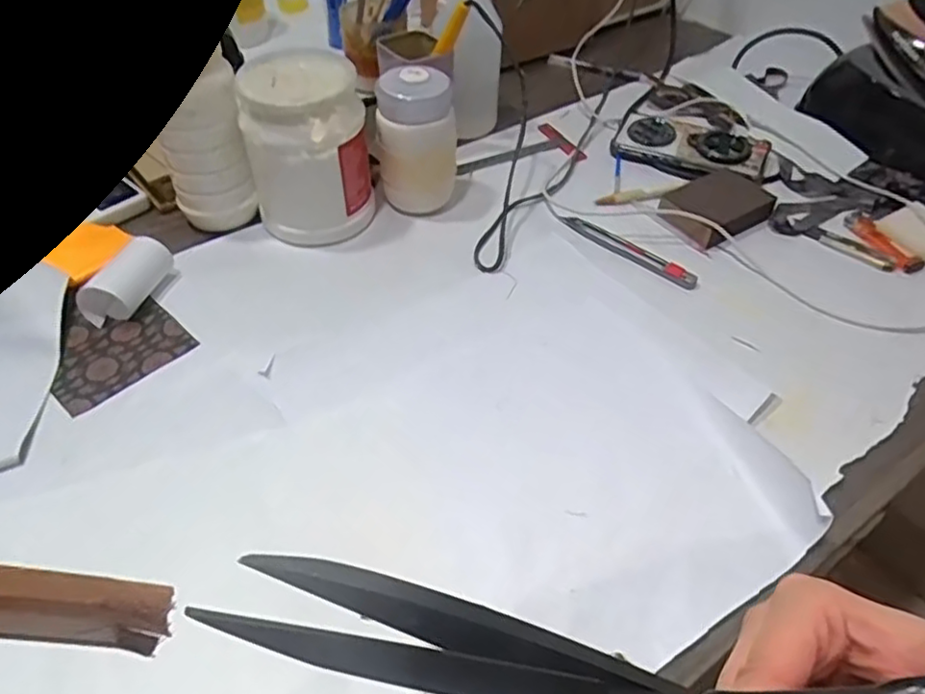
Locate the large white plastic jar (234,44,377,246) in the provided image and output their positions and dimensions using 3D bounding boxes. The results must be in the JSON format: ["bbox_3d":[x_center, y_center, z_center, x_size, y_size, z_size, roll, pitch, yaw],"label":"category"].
[{"bbox_3d":[-0.148,-0.192,0.630,0.114,0.147,0.105,-11,47,-11],"label":"large white plastic jar"}]

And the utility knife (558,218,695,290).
[{"bbox_3d":[0.160,-0.097,0.639,0.149,0.006,0.018,31,53,25],"label":"utility knife"}]

